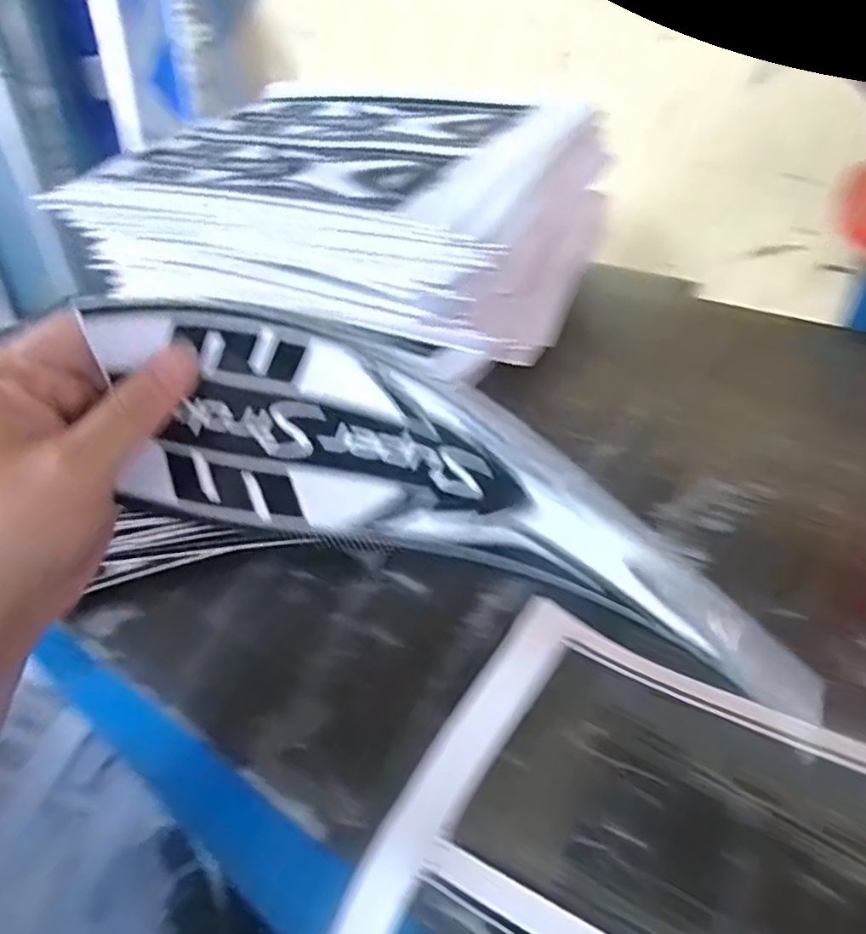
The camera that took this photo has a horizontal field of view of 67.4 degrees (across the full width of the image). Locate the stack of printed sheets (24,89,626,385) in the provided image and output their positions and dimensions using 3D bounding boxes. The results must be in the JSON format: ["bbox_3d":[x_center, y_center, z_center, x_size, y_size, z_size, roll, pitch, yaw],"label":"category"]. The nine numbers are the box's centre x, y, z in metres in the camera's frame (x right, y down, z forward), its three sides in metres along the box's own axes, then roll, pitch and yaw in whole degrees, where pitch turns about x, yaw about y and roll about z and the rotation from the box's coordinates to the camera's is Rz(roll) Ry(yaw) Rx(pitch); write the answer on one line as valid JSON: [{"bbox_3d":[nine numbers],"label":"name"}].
[{"bbox_3d":[-0.070,-0.201,0.513,0.367,0.110,0.261,13,46,22],"label":"stack of printed sheets"}]

